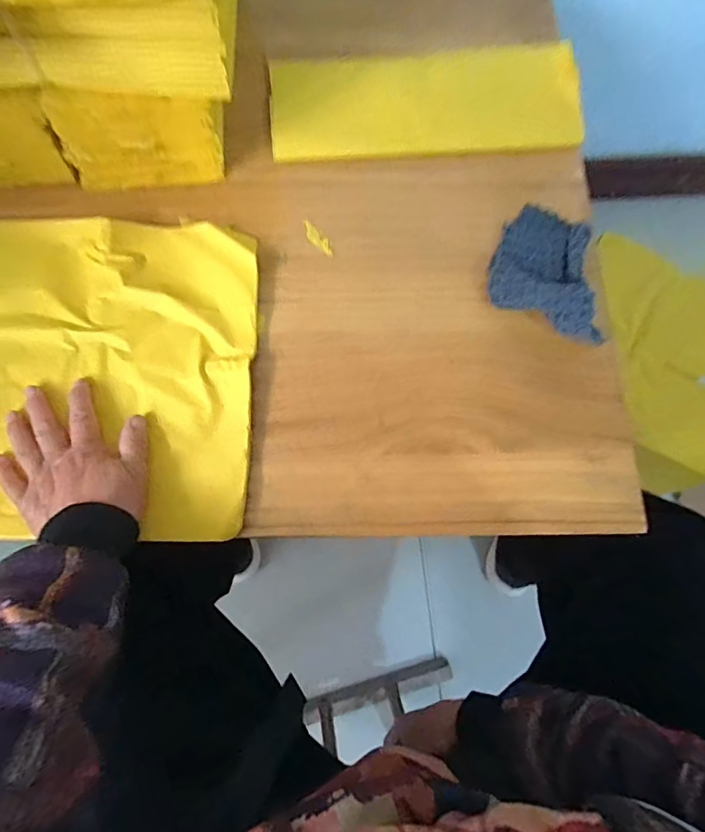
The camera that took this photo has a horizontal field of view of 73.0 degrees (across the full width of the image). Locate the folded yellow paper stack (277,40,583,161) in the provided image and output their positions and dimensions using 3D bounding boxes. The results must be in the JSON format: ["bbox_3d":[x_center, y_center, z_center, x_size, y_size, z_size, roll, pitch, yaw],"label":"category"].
[{"bbox_3d":[0.076,-0.332,0.502,0.315,0.019,0.109,-4,87,-2],"label":"folded yellow paper stack"}]

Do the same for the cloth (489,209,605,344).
[{"bbox_3d":[0.191,-0.140,0.442,0.115,0.046,0.130,29,75,6],"label":"cloth"}]

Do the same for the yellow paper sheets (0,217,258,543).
[{"bbox_3d":[-0.245,-0.045,0.420,0.314,0.013,0.292,1,74,-2],"label":"yellow paper sheets"}]

